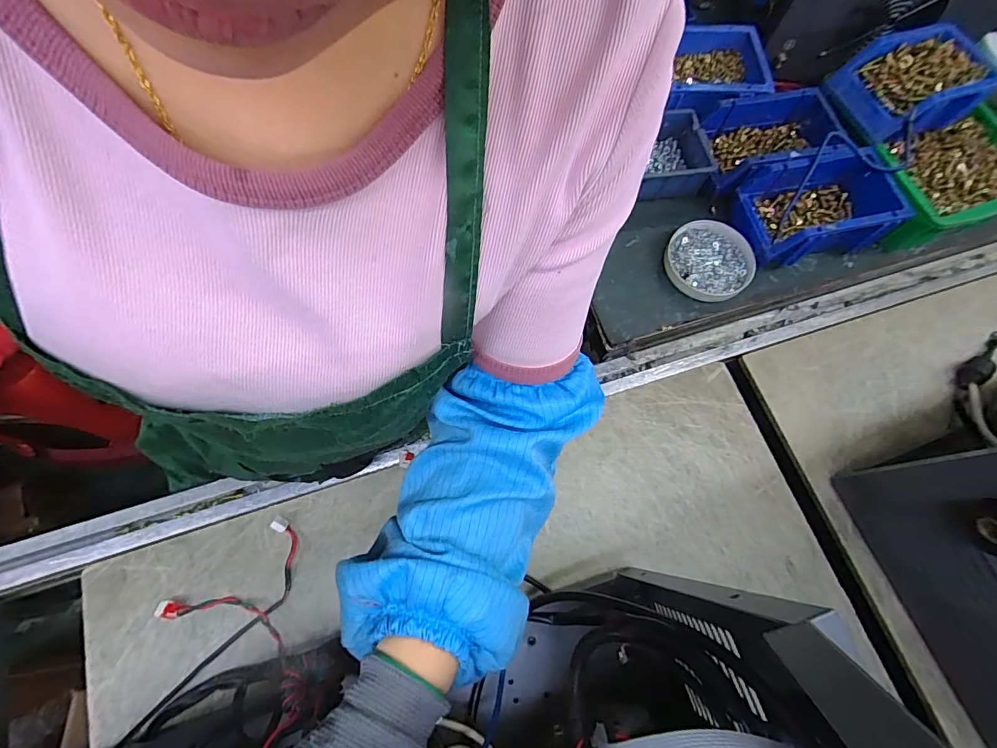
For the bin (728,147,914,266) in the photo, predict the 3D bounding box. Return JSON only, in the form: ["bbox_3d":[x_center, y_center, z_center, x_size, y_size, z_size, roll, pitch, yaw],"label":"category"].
[{"bbox_3d":[0.373,-0.196,0.544,0.164,0.059,0.105,-8,71,-6],"label":"bin"}]

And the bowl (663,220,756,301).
[{"bbox_3d":[0.256,-0.139,0.558,0.099,0.025,0.099,1,71,-3],"label":"bowl"}]

